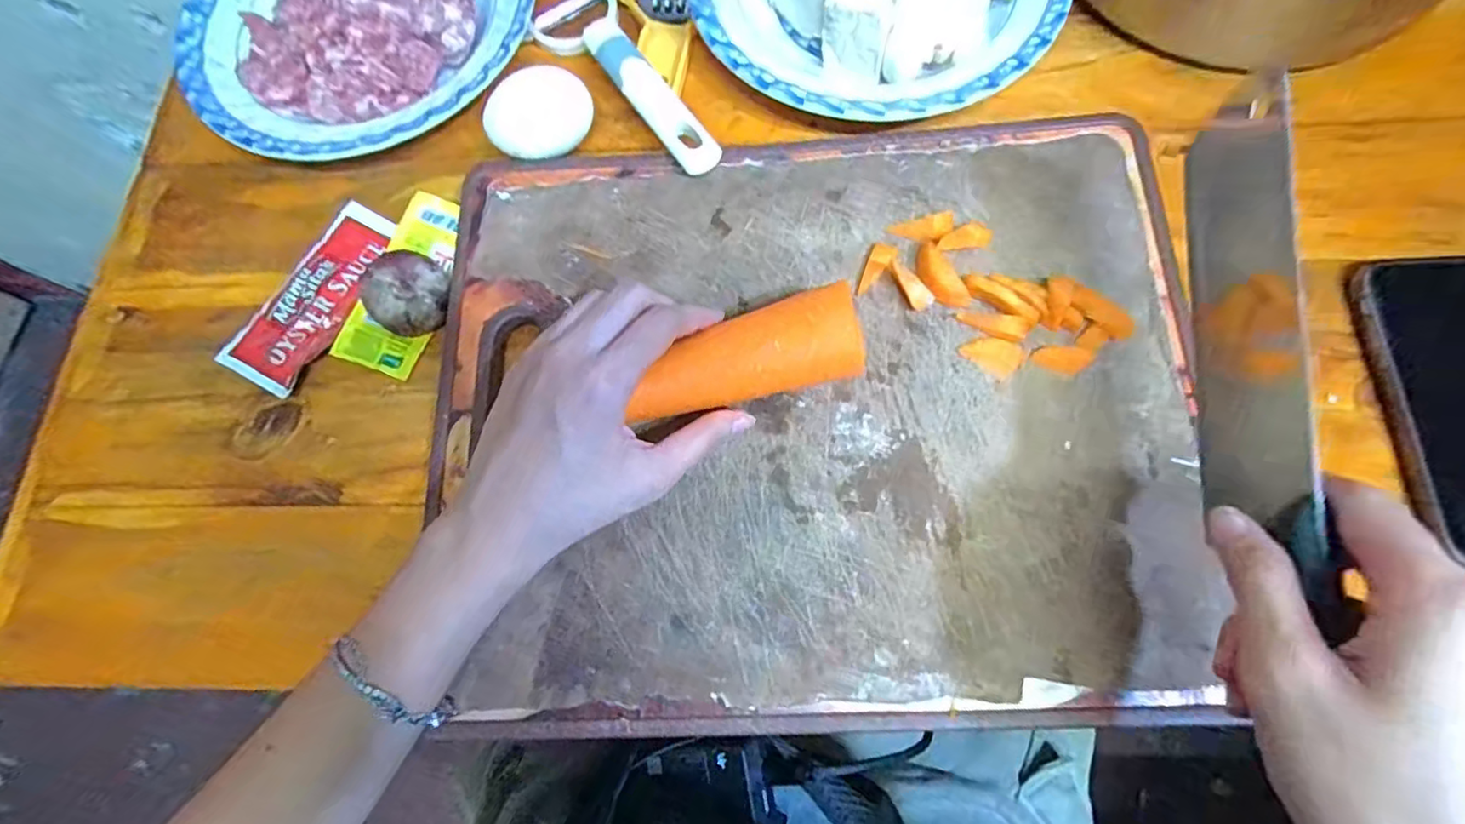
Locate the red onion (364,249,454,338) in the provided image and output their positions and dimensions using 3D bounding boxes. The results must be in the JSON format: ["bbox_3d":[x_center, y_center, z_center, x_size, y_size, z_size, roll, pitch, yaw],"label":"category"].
[{"bbox_3d":[-0.167,-0.060,0.326,0.034,0.031,0.040,40,78,15],"label":"red onion"}]

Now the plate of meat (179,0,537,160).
[{"bbox_3d":[-0.229,-0.248,0.378,0.205,0.049,0.206,-42,77,-10],"label":"plate of meat"}]

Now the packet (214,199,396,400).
[{"bbox_3d":[-0.230,-0.066,0.347,0.058,0.010,0.114,30,77,10],"label":"packet"}]

